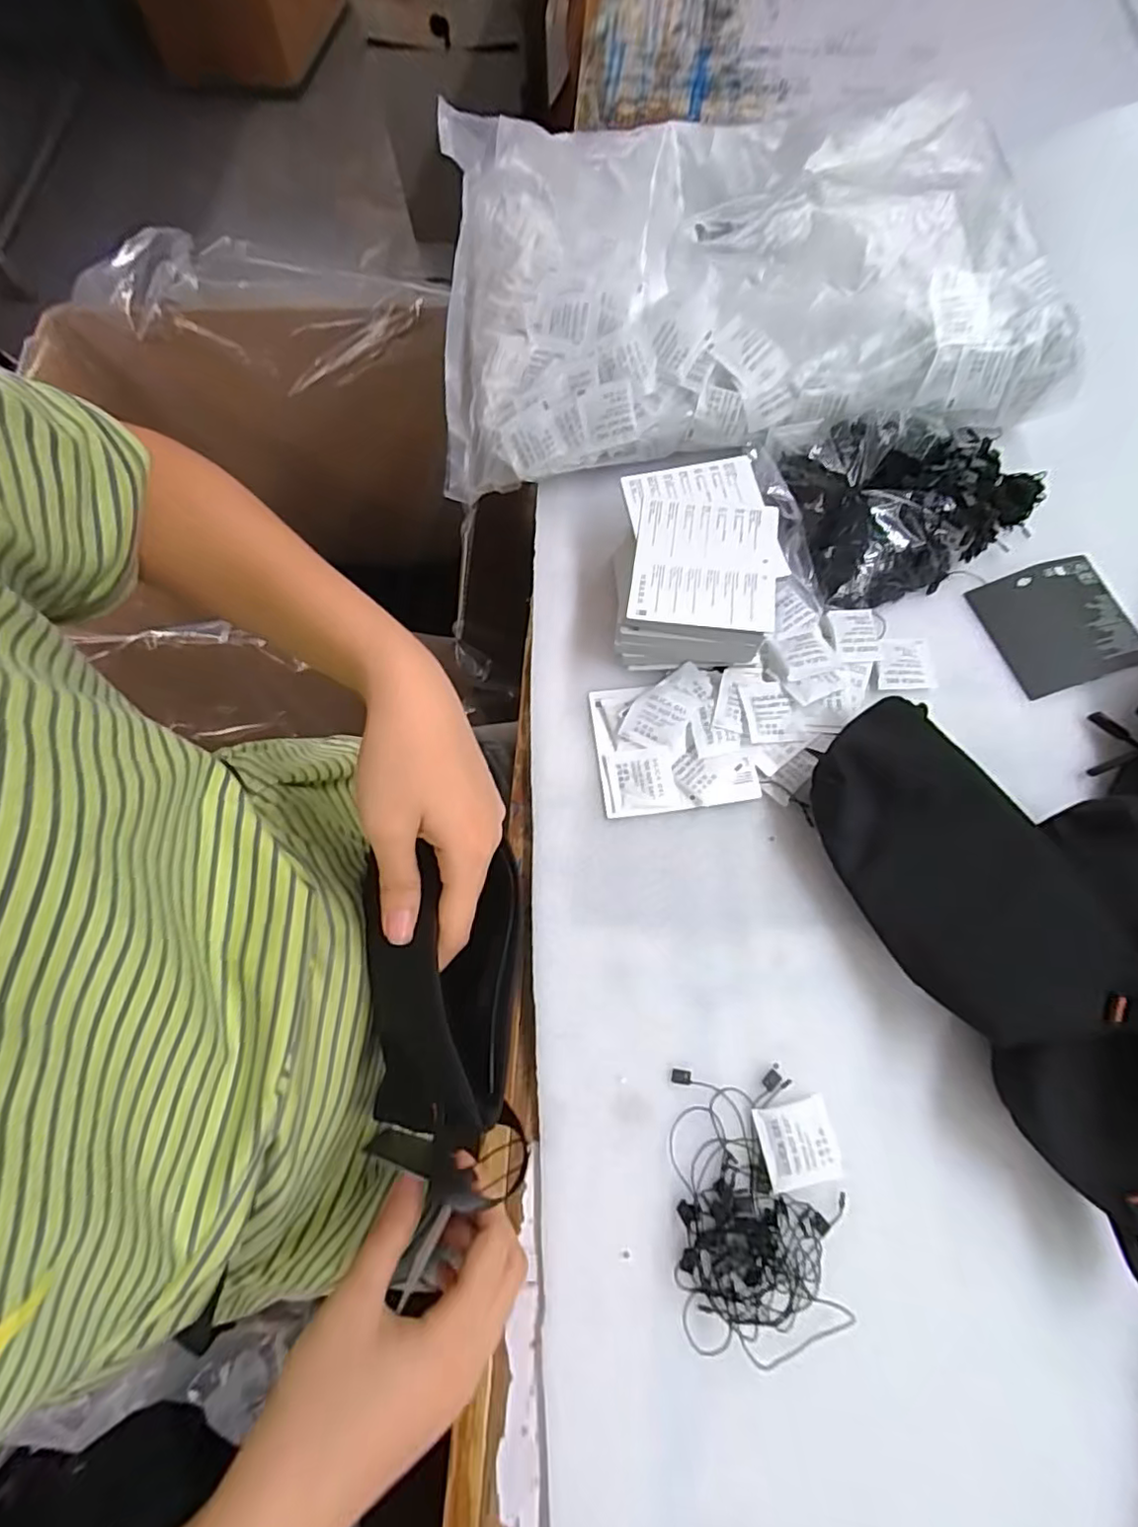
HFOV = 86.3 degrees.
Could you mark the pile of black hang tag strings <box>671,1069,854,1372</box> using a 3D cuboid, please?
[{"bbox_3d":[0.099,0.230,0.315,0.084,0.012,0.120,0,71,2],"label":"pile of black hang tag strings"}]

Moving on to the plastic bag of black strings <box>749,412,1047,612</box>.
[{"bbox_3d":[0.241,-0.188,0.431,0.185,0.052,0.127,-14,71,-3],"label":"plastic bag of black strings"}]

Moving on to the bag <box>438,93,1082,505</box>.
[{"bbox_3d":[0.127,-0.402,0.488,0.459,0.079,0.349,-3,71,1],"label":"bag"}]

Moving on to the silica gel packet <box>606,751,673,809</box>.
[{"bbox_3d":[0.047,0.010,0.396,0.040,0.004,0.037,-7,71,0],"label":"silica gel packet"}]

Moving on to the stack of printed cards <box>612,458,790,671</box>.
[{"bbox_3d":[0.086,-0.136,0.418,0.105,0.052,0.132,1,71,3],"label":"stack of printed cards"}]

